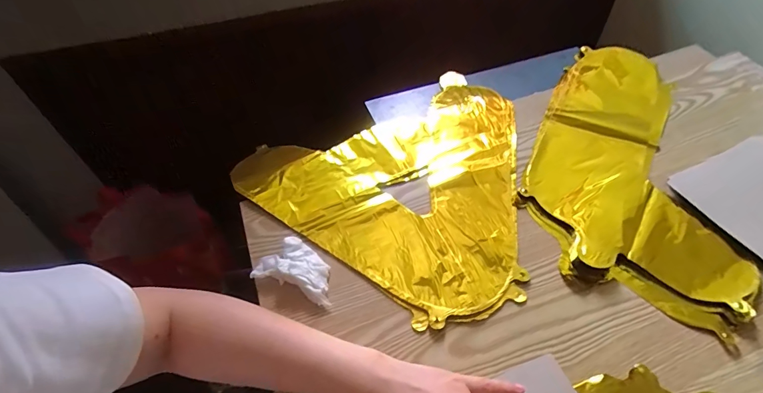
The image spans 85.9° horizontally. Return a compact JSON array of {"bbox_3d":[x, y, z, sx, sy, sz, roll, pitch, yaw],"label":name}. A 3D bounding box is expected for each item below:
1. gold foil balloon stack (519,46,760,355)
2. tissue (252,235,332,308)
[{"bbox_3d":[0.324,-0.057,0.530,0.227,0.016,0.420,18,54,15],"label":"gold foil balloon stack"},{"bbox_3d":[-0.087,0.074,0.434,0.087,0.020,0.057,17,54,15],"label":"tissue"}]

